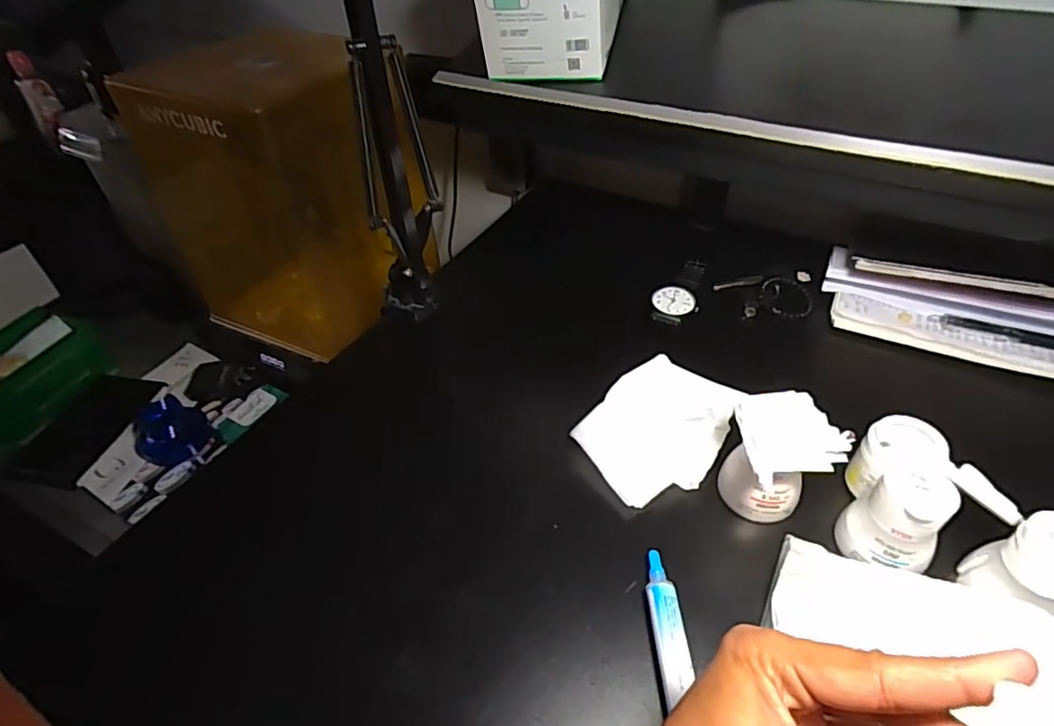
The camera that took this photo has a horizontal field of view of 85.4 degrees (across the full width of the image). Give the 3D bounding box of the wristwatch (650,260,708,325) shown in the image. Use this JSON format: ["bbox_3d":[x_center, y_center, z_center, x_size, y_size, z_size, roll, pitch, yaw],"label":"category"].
[{"bbox_3d":[0.148,-0.072,0.535,0.040,0.027,0.131,18,47,19],"label":"wristwatch"}]

